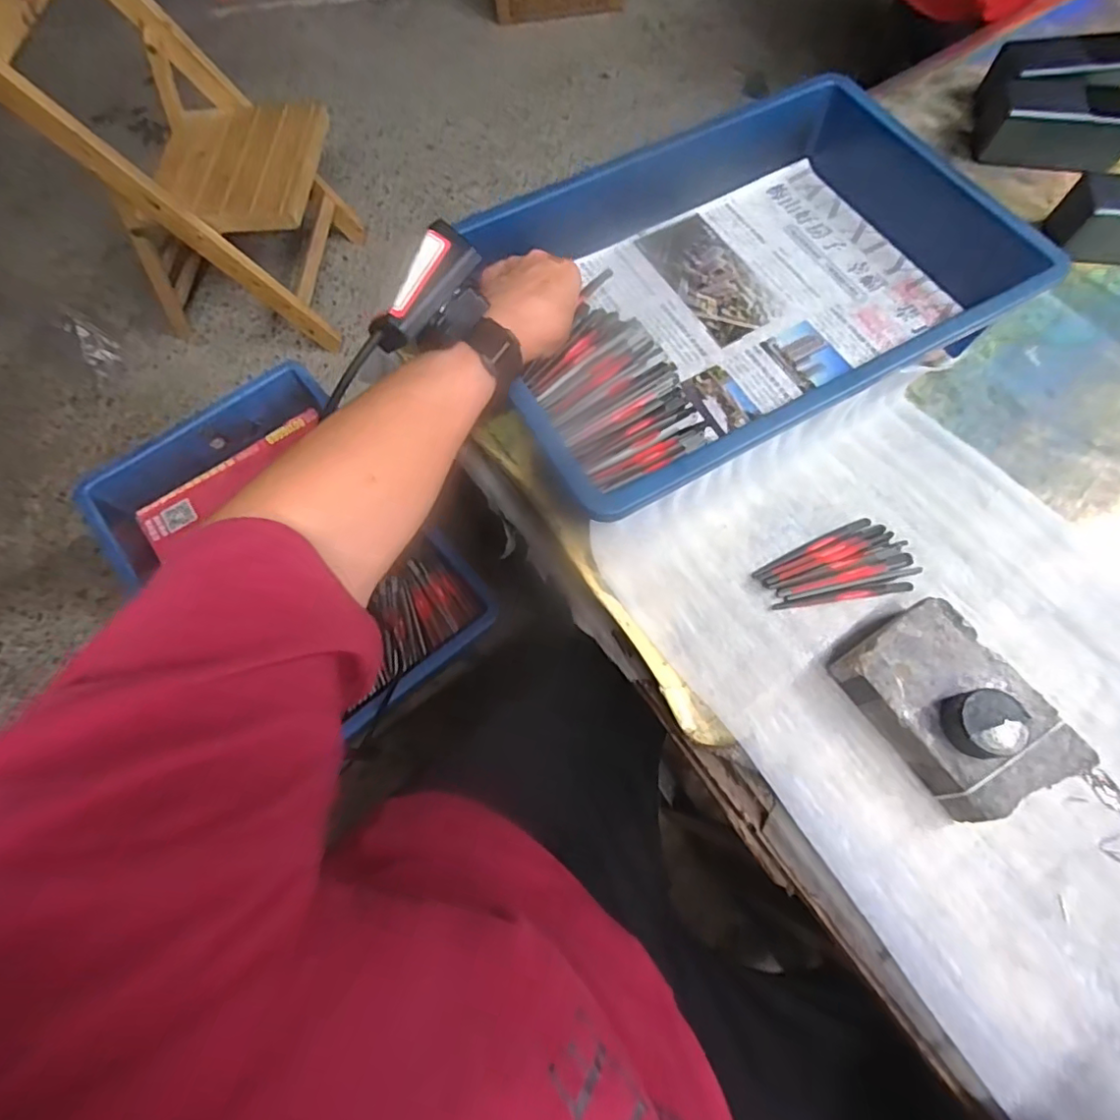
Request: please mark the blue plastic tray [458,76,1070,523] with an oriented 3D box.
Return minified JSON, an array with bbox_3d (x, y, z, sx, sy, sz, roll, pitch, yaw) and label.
[{"bbox_3d":[0.141,-0.225,0.480,0.417,0.073,0.288,-25,69,-9],"label":"blue plastic tray"}]

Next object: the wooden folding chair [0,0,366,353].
[{"bbox_3d":[-0.597,-0.680,0.975,0.381,0.510,0.340,-5,69,-1],"label":"wooden folding chair"}]

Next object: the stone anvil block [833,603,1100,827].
[{"bbox_3d":[0.250,0.092,0.360,0.082,0.057,0.122,-31,70,-11],"label":"stone anvil block"}]

